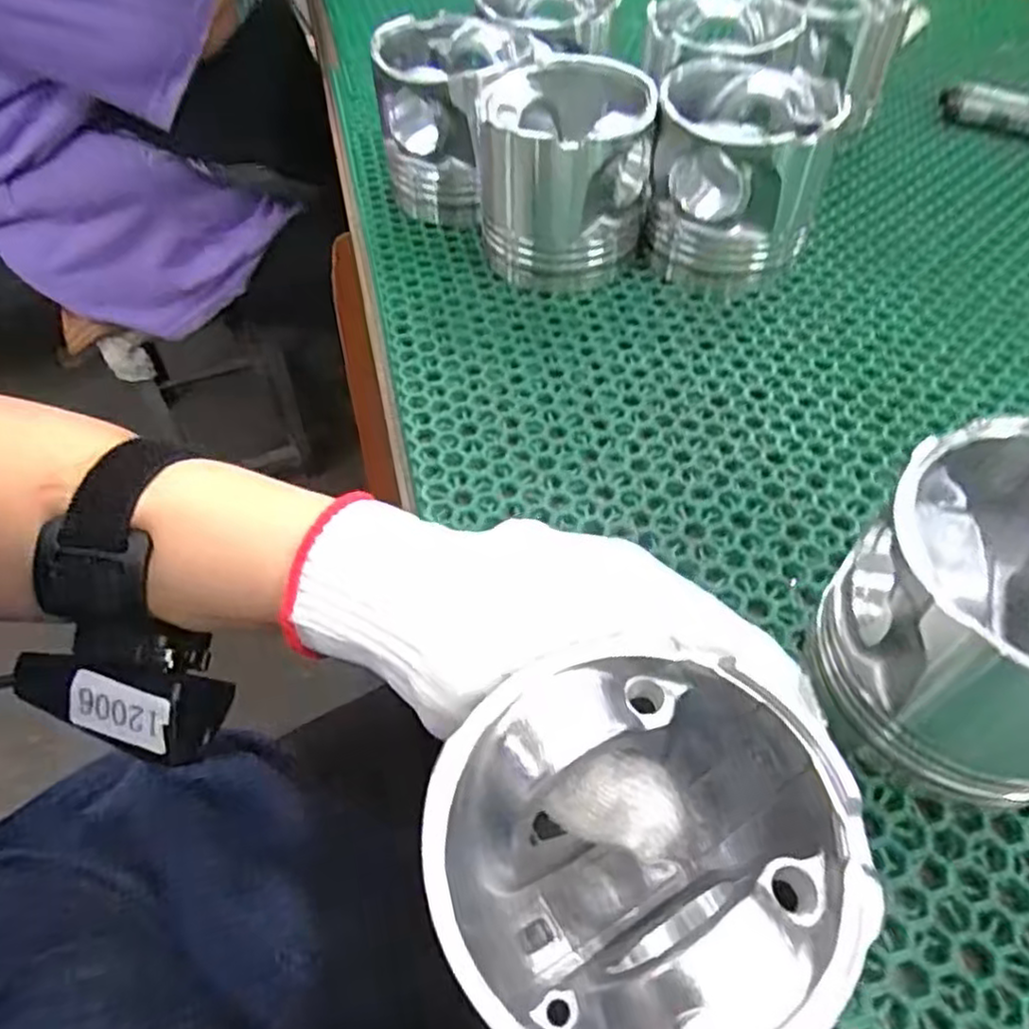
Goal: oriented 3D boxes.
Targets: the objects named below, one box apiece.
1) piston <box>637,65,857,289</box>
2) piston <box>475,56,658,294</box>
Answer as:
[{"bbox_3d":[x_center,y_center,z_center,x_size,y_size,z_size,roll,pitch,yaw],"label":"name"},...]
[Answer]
[{"bbox_3d":[0.124,-0.192,0.402,0.087,0.090,0.096,11,54,10],"label":"piston"},{"bbox_3d":[0.027,-0.194,0.405,0.094,0.086,0.097,-6,53,-3],"label":"piston"}]

